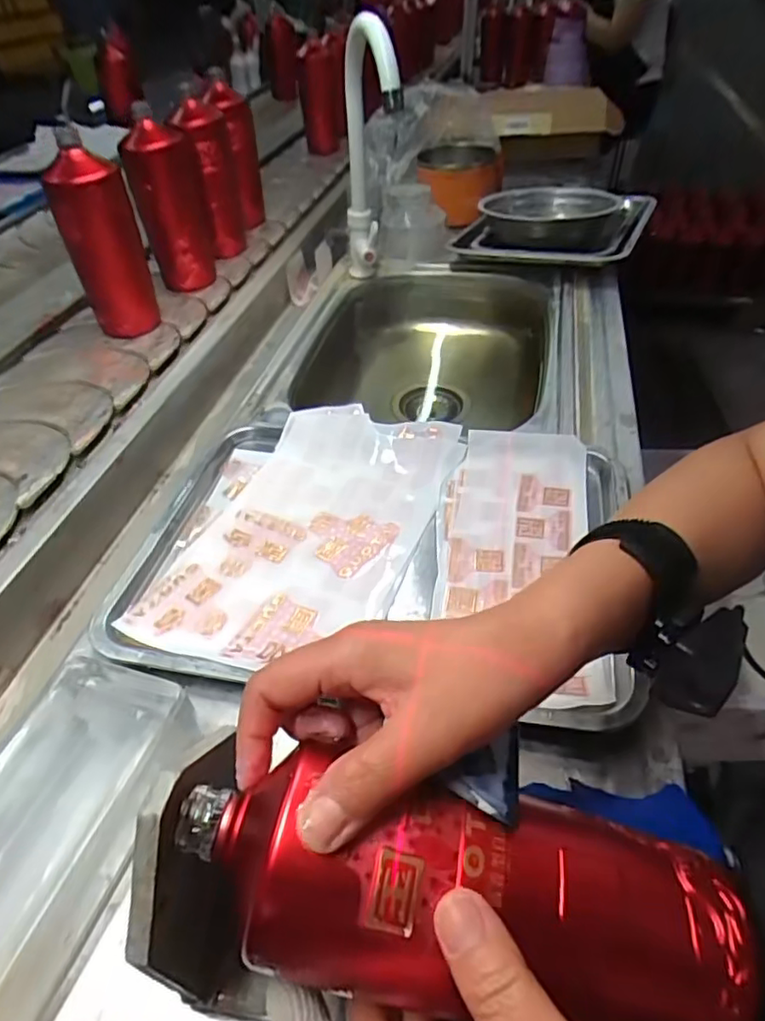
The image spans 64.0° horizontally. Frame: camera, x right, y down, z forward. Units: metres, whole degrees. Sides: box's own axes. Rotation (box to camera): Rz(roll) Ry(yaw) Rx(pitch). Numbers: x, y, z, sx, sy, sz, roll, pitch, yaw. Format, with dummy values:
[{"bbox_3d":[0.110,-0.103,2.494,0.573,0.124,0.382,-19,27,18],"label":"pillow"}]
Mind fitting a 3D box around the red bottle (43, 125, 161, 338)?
[{"bbox_3d":[-0.318,-0.308,0.716,0.060,0.199,0.065,25,47,19],"label":"red bottle"}]

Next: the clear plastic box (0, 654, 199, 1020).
[{"bbox_3d":[-0.182,0.168,0.339,0.098,0.042,0.178,16,45,10],"label":"clear plastic box"}]

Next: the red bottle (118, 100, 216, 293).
[{"bbox_3d":[-0.283,-0.406,0.814,0.094,0.190,0.078,-7,45,-13],"label":"red bottle"}]

